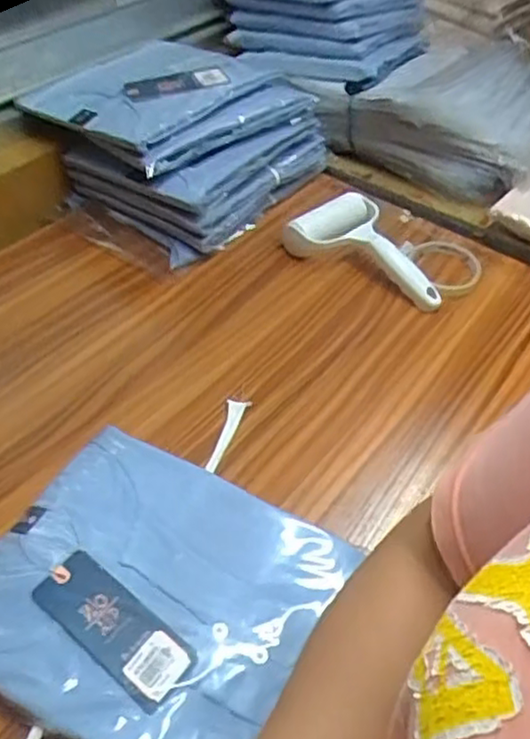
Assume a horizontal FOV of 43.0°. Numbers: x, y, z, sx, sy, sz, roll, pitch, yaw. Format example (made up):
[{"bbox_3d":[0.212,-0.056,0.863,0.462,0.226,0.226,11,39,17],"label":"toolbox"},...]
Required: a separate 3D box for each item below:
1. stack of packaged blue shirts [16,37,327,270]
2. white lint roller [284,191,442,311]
[{"bbox_3d":[-0.080,-0.269,0.804,0.216,0.141,0.268,32,52,24],"label":"stack of packaged blue shirts"},{"bbox_3d":[0.124,-0.144,0.771,0.187,0.045,0.114,22,48,16],"label":"white lint roller"}]

